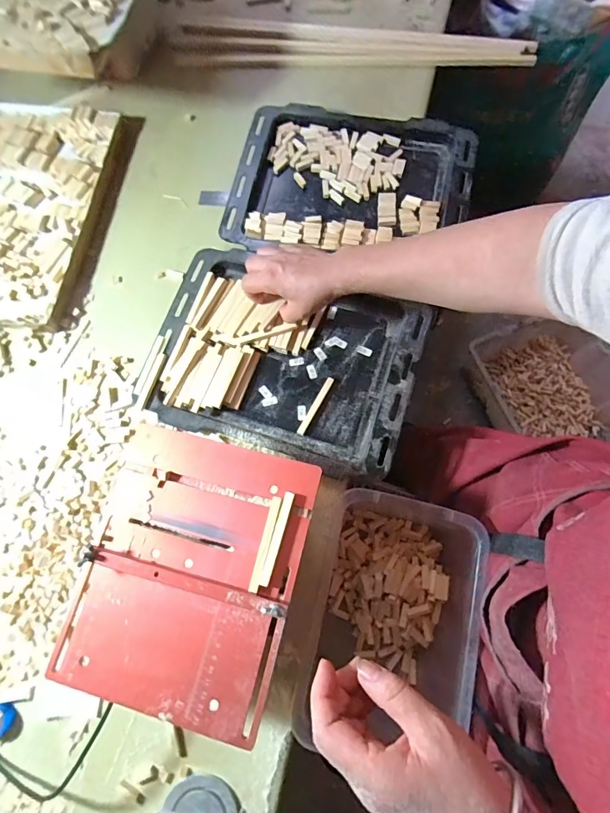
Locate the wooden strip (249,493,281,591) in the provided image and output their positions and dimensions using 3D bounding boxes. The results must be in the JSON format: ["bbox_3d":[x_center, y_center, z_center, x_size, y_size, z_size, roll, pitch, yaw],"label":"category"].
[{"bbox_3d":[-0.037,0.126,0.370,0.009,0.008,0.084,12,75,7],"label":"wooden strip"}]

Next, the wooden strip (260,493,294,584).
[{"bbox_3d":[-0.026,0.121,0.373,0.009,0.006,0.084,15,76,8],"label":"wooden strip"}]

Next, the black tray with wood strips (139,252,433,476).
[{"bbox_3d":[-0.031,-0.064,0.542,0.343,0.032,0.252,18,75,7],"label":"black tray with wood strips"}]

